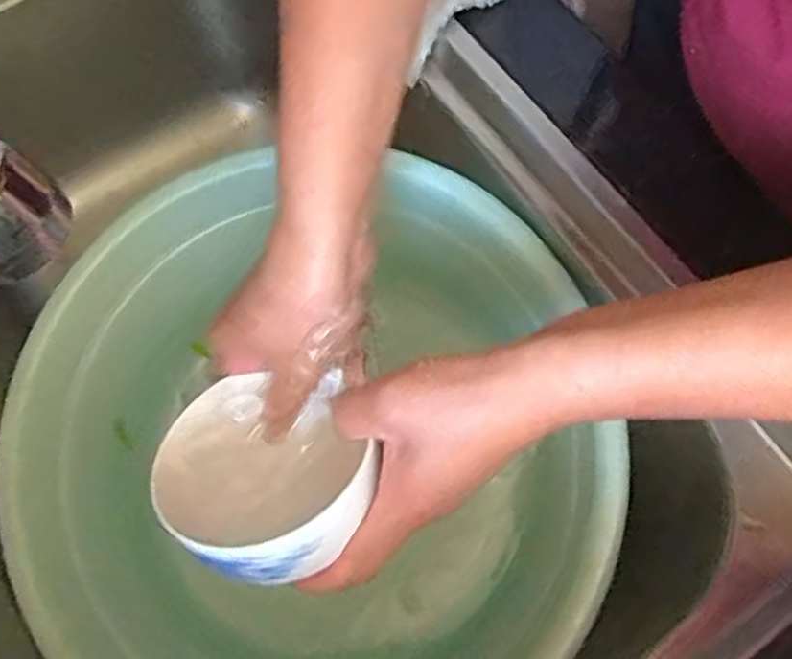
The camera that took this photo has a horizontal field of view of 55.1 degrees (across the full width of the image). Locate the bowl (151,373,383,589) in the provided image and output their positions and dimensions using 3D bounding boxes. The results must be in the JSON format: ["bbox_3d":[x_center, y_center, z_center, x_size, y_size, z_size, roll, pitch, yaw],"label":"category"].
[{"bbox_3d":[-0.055,0.072,0.365,0.108,0.057,0.108,-10,44,10],"label":"bowl"}]

